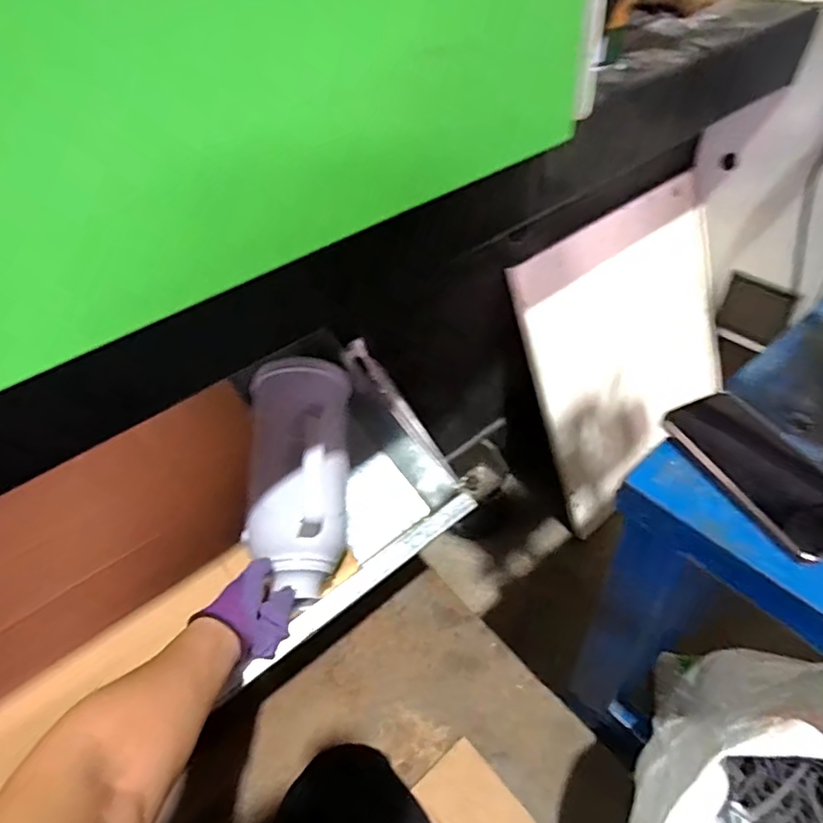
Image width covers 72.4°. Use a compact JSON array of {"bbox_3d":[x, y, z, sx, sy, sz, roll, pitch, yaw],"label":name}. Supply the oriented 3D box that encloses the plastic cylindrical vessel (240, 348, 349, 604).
[{"bbox_3d":[-0.173,0.080,0.832,0.140,0.120,0.351,-4,59,4],"label":"plastic cylindrical vessel"}]

